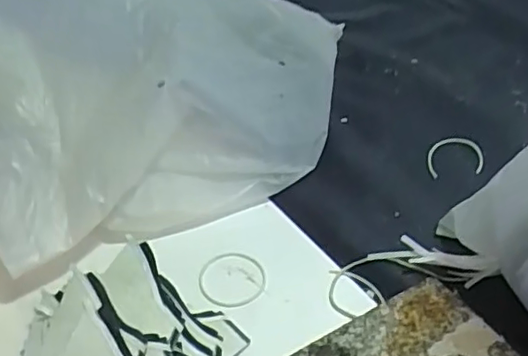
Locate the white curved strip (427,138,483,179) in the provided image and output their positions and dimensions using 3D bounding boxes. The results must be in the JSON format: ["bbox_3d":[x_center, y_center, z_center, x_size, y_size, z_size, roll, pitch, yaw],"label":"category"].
[{"bbox_3d":[0.165,-0.018,0.517,0.046,0.004,0.055,9,43,12],"label":"white curved strip"}]

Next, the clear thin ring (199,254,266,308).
[{"bbox_3d":[-0.022,0.072,0.428,0.047,0.005,0.049,-1,41,1],"label":"clear thin ring"}]

